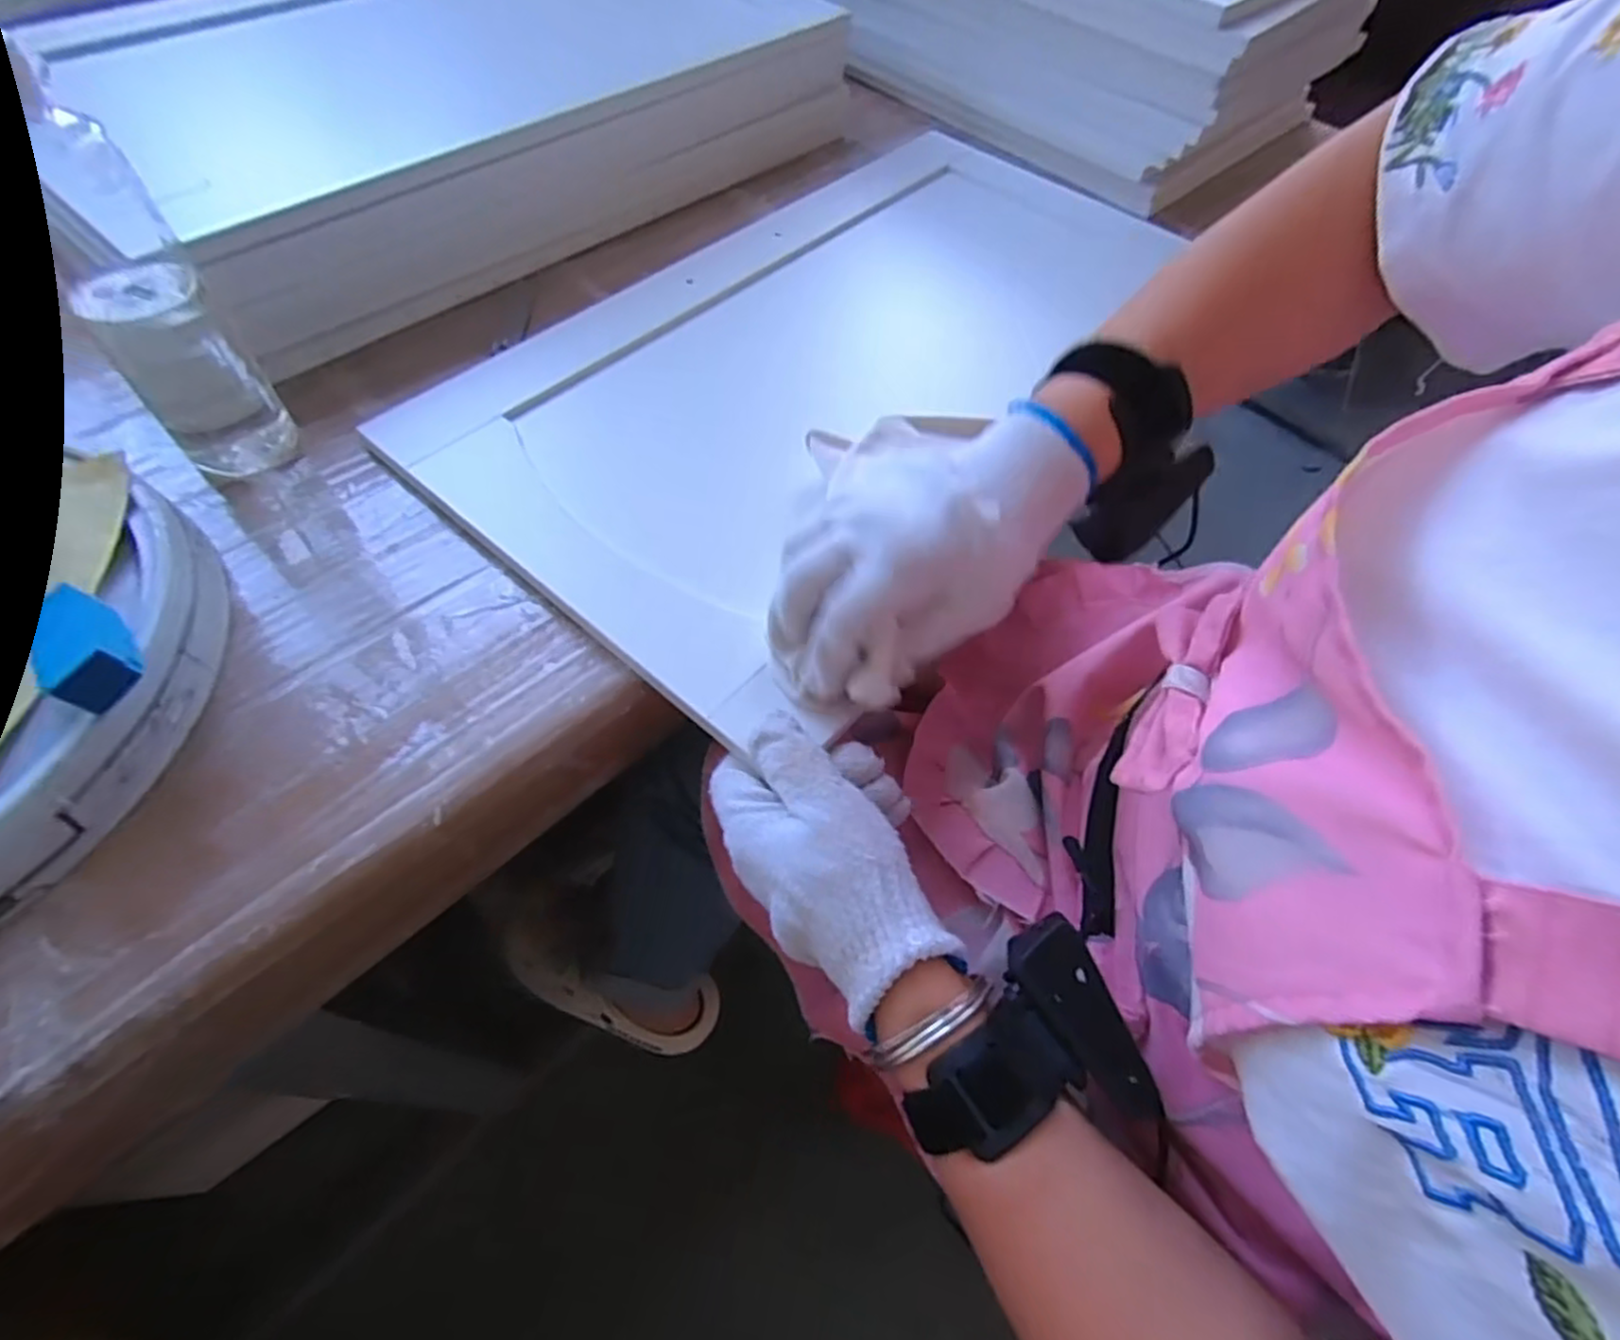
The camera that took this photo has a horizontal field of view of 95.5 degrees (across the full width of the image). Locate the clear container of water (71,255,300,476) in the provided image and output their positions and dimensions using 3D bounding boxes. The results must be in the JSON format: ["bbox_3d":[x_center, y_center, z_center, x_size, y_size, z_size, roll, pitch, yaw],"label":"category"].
[{"bbox_3d":[-0.335,-0.160,0.401,0.055,0.098,0.055,-36,66,-24],"label":"clear container of water"}]

